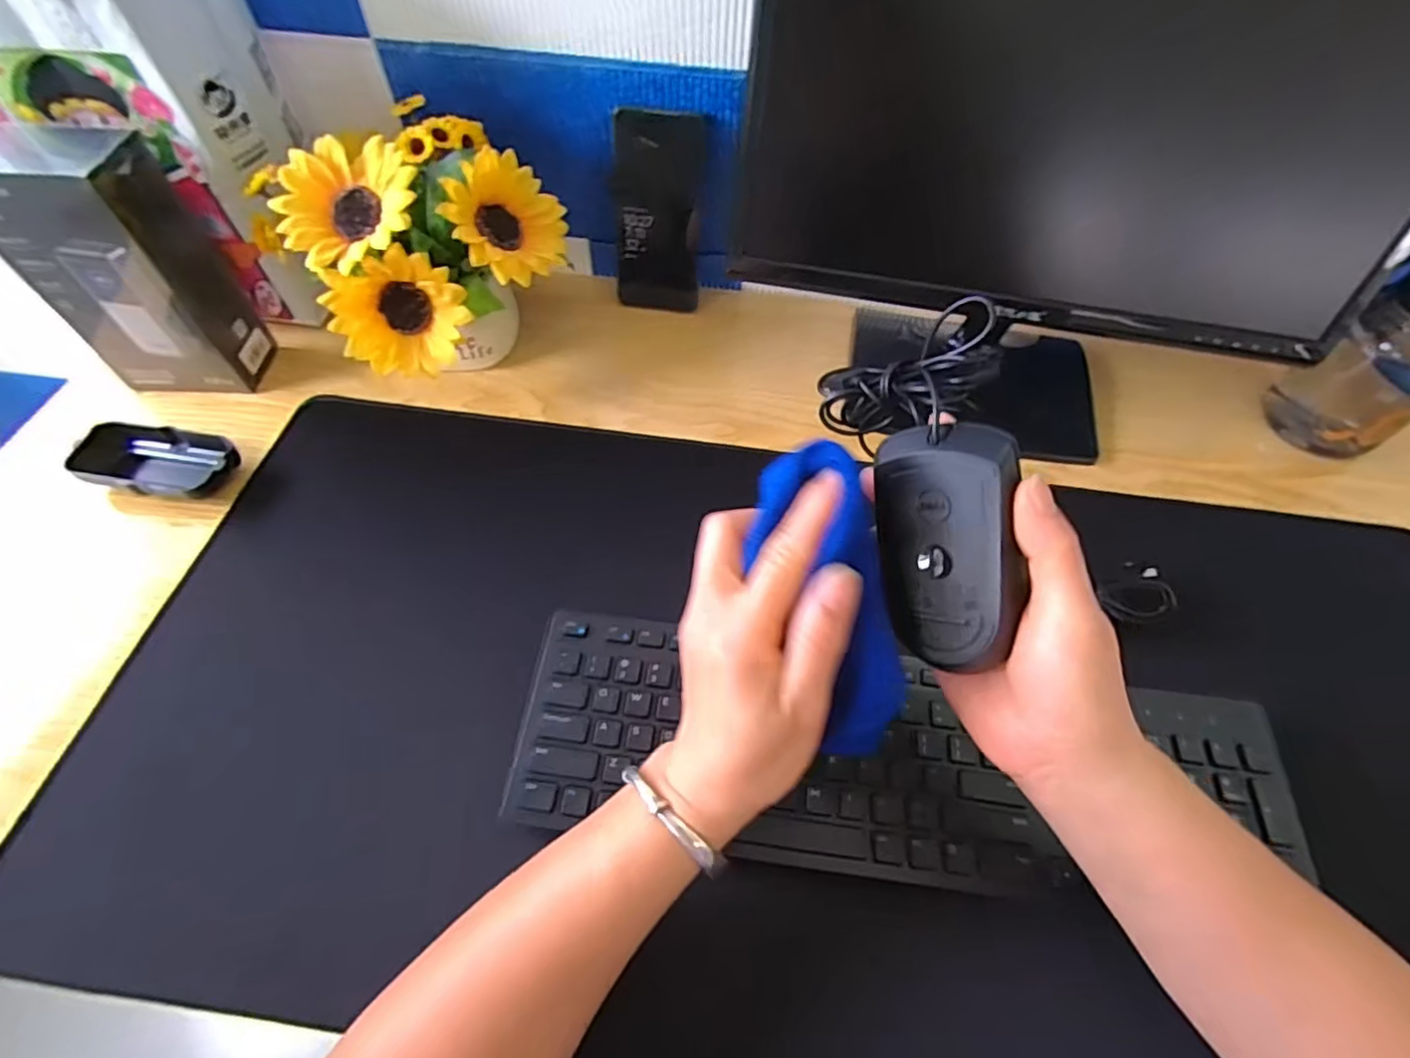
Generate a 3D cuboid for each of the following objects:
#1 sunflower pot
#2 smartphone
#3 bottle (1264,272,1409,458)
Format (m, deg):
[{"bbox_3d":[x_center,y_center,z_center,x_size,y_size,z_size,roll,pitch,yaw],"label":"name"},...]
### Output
[{"bbox_3d":[-0.209,-0.199,0.495,0.160,0.174,0.177,38,64,20],"label":"sunflower pot"},{"bbox_3d":[-0.041,-0.275,0.561,0.072,0.159,0.016,0,41,-5],"label":"smartphone"},{"bbox_3d":[0.537,-0.138,0.481,0.087,0.170,0.080,-27,62,-17],"label":"bottle"}]

